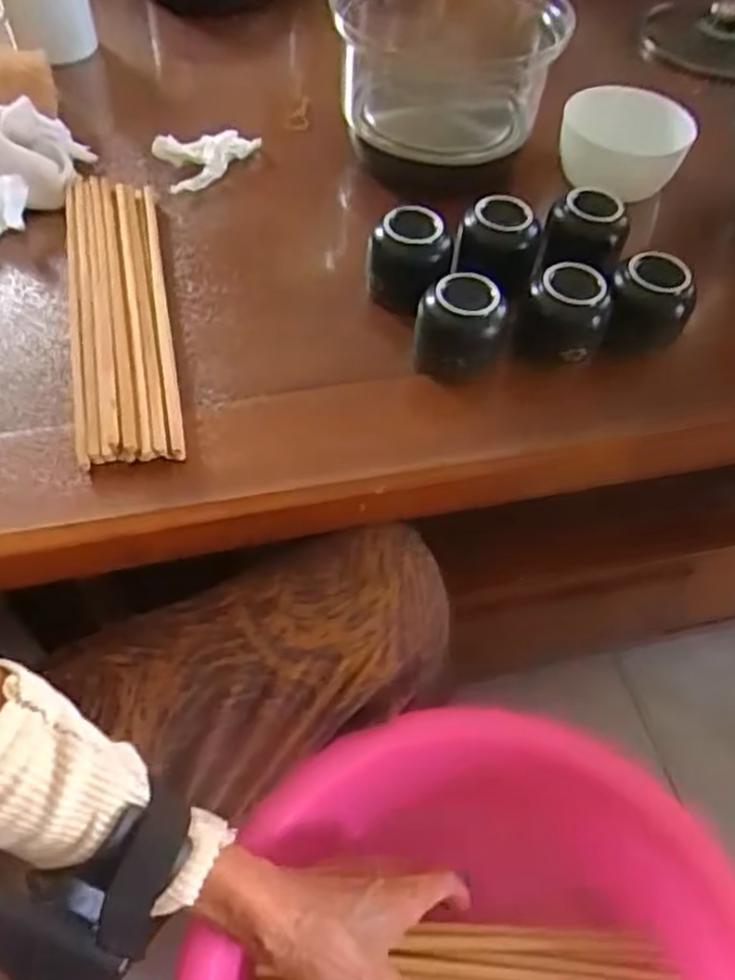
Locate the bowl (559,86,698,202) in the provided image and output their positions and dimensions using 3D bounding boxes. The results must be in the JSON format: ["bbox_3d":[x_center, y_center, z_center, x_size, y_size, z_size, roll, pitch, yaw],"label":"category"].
[{"bbox_3d":[0.197,-0.270,0.566,0.092,0.050,0.092,2,54,-3],"label":"bowl"}]

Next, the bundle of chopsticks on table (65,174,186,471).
[{"bbox_3d":[-0.154,-0.116,0.452,0.058,0.021,0.249,-9,56,-10],"label":"bundle of chopsticks on table"}]

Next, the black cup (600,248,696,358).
[{"bbox_3d":[0.171,-0.107,0.451,0.046,0.059,0.047,2,54,-3],"label":"black cup"}]

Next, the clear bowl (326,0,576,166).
[{"bbox_3d":[0.056,-0.318,0.545,0.161,0.088,0.143,19,55,10],"label":"clear bowl"}]

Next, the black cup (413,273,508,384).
[{"bbox_3d":[0.053,-0.095,0.430,0.048,0.052,0.040,11,54,4],"label":"black cup"}]

